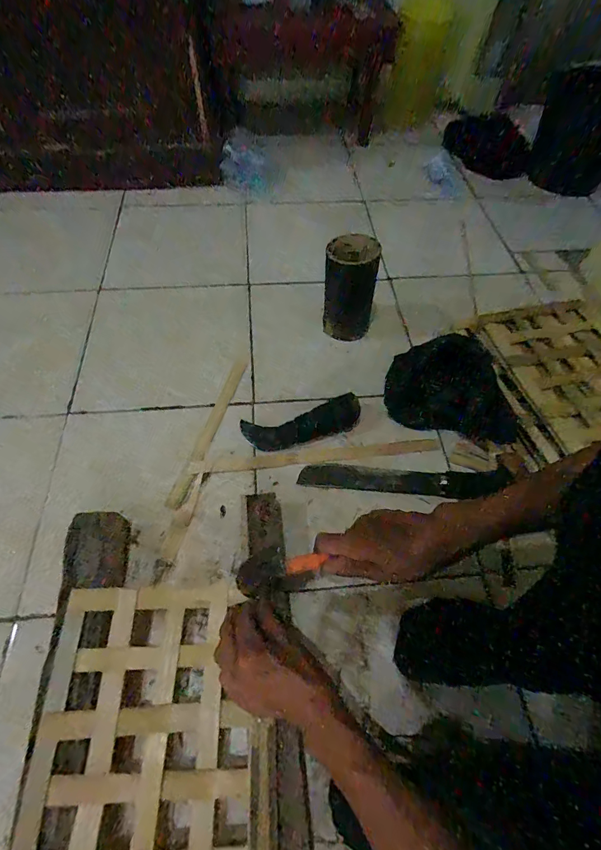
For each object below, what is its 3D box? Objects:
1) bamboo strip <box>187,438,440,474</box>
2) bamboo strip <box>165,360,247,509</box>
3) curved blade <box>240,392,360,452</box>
[{"bbox_3d":[0.024,0.045,0.604,0.378,0.009,0.022,-5,59,-6],"label":"bamboo strip"},{"bbox_3d":[-0.143,0.004,0.630,0.025,0.009,0.276,12,59,11],"label":"bamboo strip"},{"bbox_3d":[0.004,-0.003,0.626,0.188,0.018,0.061,-12,60,-10],"label":"curved blade"}]

